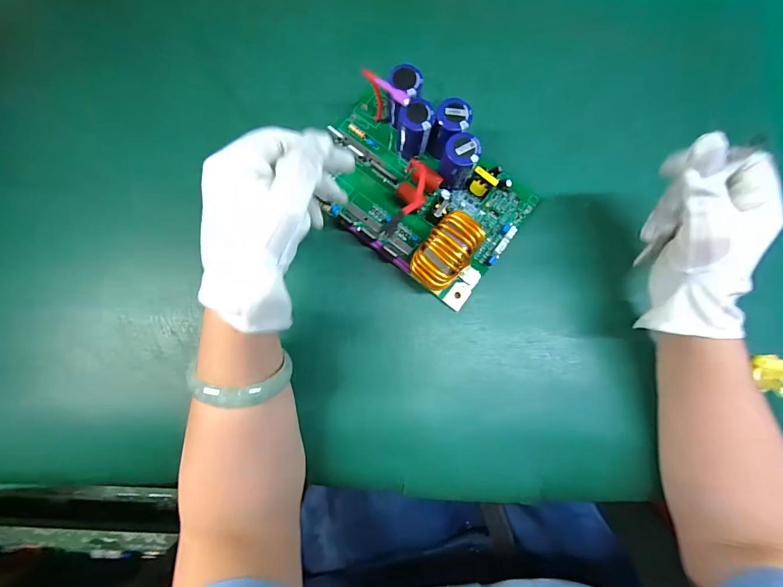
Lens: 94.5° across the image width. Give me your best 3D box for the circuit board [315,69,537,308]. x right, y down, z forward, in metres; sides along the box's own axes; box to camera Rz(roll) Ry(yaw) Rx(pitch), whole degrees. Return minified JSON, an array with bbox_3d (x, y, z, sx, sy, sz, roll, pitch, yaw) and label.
[{"bbox_3d":[0.025,-0.097,0.312,0.190,0.067,0.136,35,83,2],"label":"circuit board"}]

